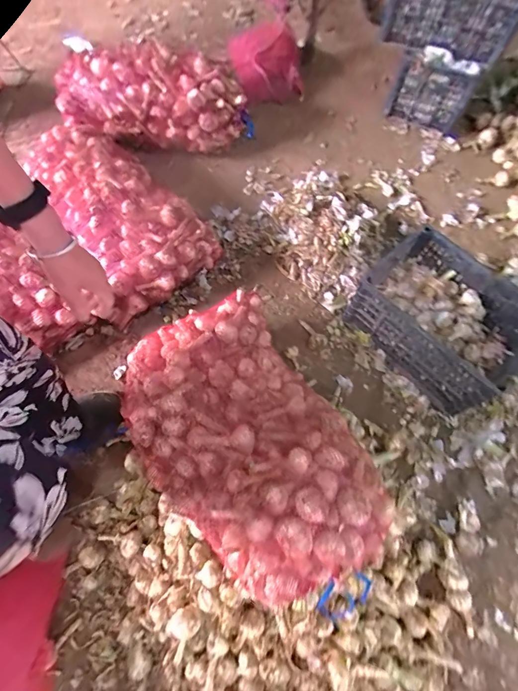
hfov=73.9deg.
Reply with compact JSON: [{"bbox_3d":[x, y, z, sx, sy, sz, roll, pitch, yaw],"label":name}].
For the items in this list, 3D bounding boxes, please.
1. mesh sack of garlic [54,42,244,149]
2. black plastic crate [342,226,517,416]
[{"bbox_3d":[-0.328,-0.733,1.051,0.526,0.254,0.172,6,67,3],"label":"mesh sack of garlic"},{"bbox_3d":[0.515,-0.097,0.988,0.356,0.213,0.476,-36,71,-14],"label":"black plastic crate"}]

